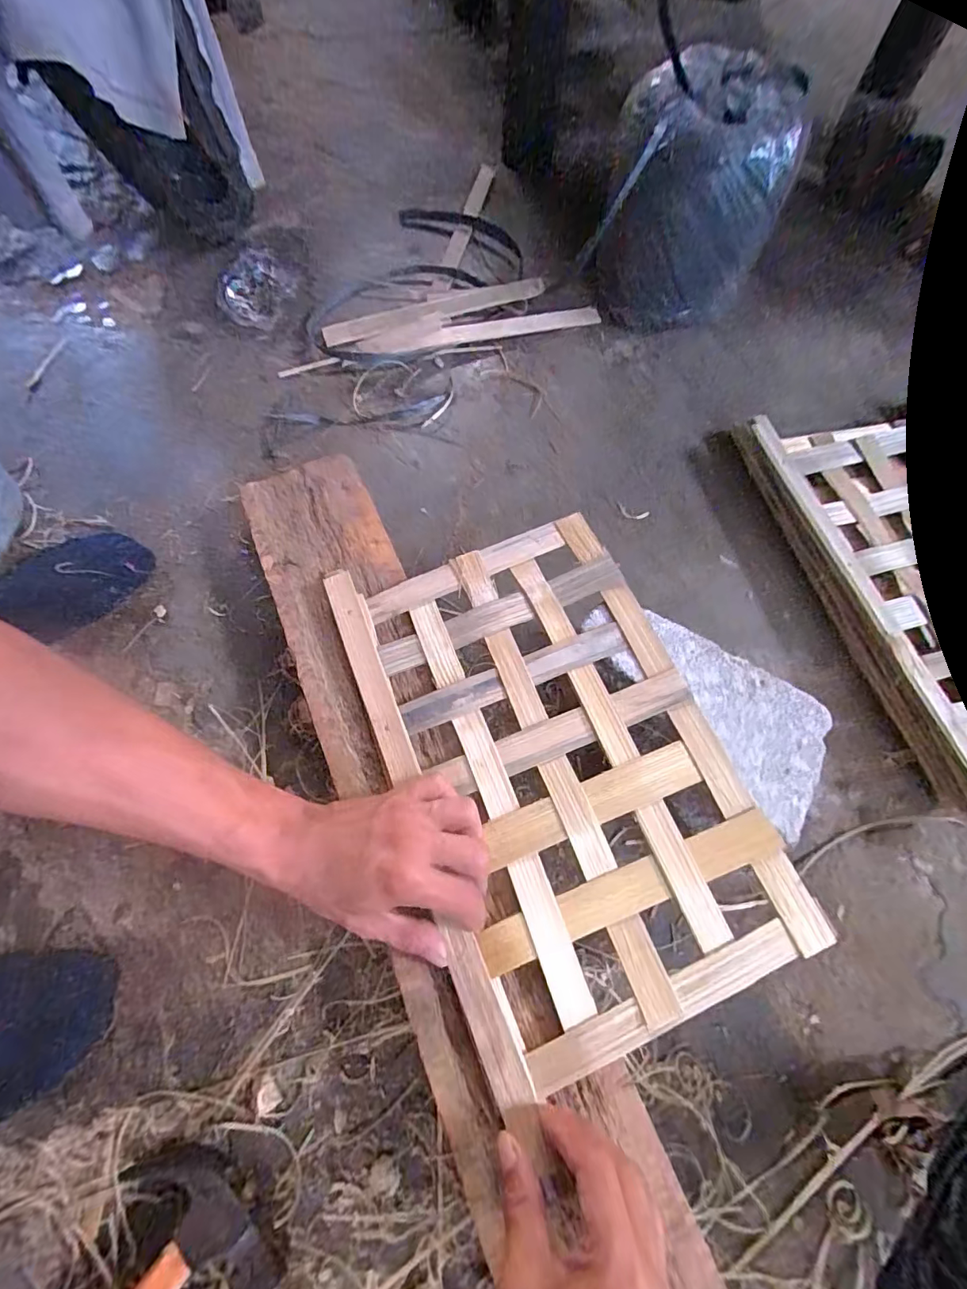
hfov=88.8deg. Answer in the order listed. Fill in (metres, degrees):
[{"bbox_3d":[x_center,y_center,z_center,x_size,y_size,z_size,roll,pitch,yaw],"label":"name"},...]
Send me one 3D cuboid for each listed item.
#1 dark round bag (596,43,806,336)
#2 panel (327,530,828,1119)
[{"bbox_3d":[0.234,-0.494,0.570,0.184,0.200,0.161,16,68,6],"label":"dark round bag"},{"bbox_3d":[0.047,0.076,0.359,0.224,0.019,0.351,-21,69,-9],"label":"panel"}]

